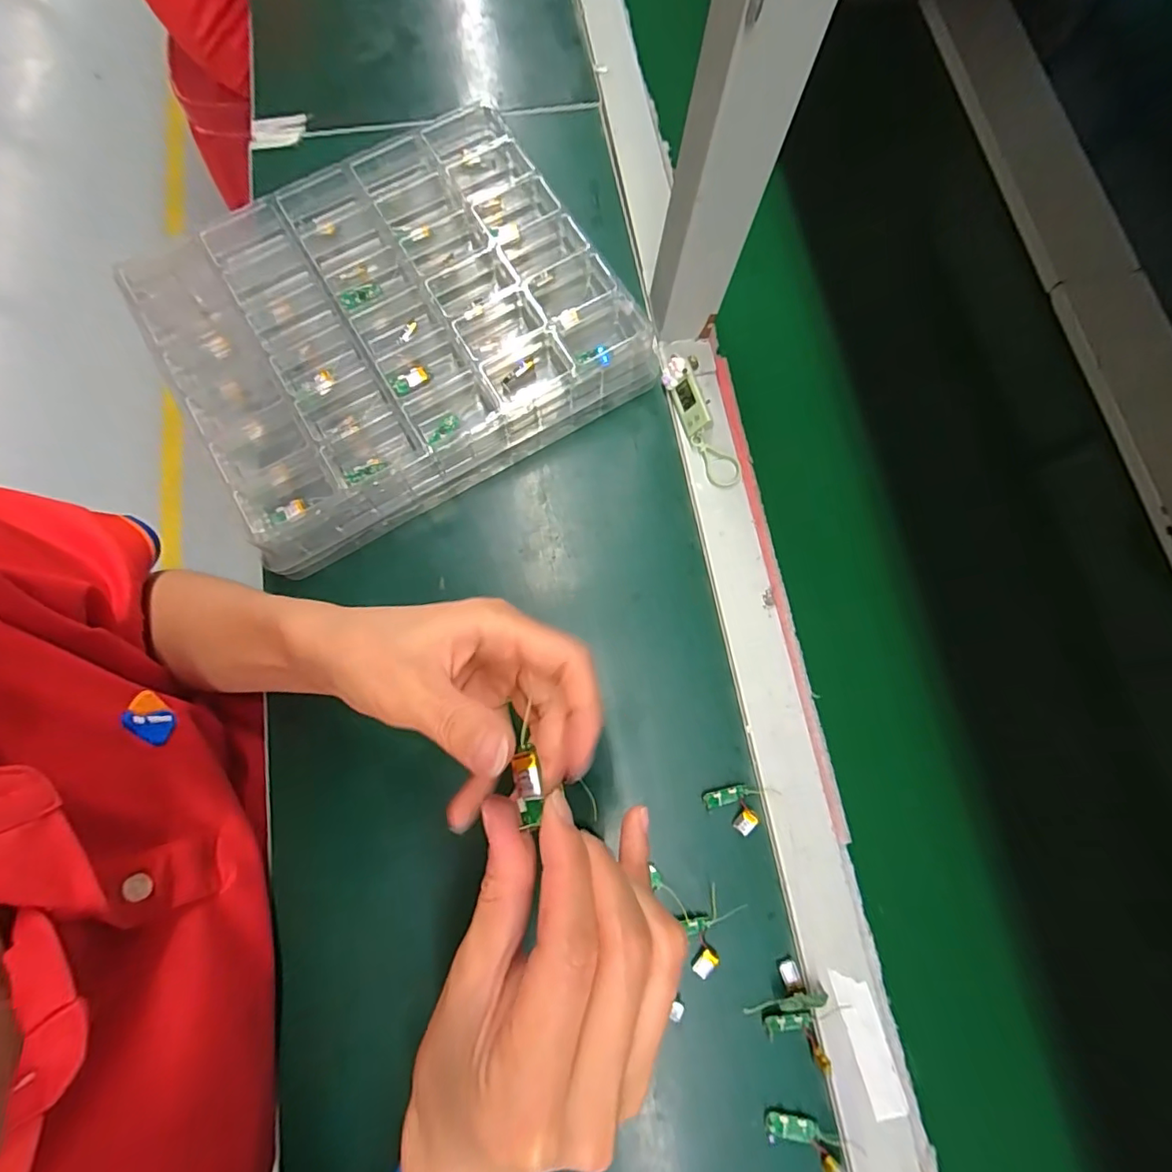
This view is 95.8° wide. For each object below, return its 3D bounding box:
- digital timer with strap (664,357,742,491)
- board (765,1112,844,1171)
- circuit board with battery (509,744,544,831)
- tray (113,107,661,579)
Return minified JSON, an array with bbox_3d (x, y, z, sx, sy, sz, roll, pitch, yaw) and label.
[{"bbox_3d":[0.088,-0.122,0.388,0.030,0.023,0.101,-21,78,-7],"label":"digital timer with strap"},{"bbox_3d":[0.121,0.304,0.287,0.048,0.005,0.021,32,77,19],"label":"board"},{"bbox_3d":[-0.021,0.072,0.187,0.010,0.007,0.030,-6,94,-3],"label":"circuit board with battery"},{"bbox_3d":[-0.136,-0.186,0.382,0.297,0.045,0.250,-31,79,-9],"label":"tray"}]

